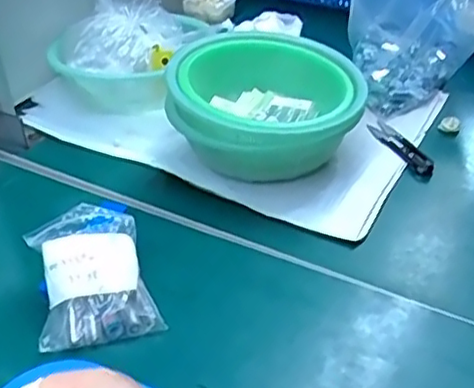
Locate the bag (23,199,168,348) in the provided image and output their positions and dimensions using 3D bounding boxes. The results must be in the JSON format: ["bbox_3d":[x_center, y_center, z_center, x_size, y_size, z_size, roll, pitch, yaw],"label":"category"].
[{"bbox_3d":[-0.108,0.058,0.487,0.082,0.020,0.108,-9,64,-19],"label":"bag"}]

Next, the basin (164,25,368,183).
[{"bbox_3d":[0.031,-0.082,0.654,0.174,0.096,0.174,-2,37,1],"label":"basin"}]

